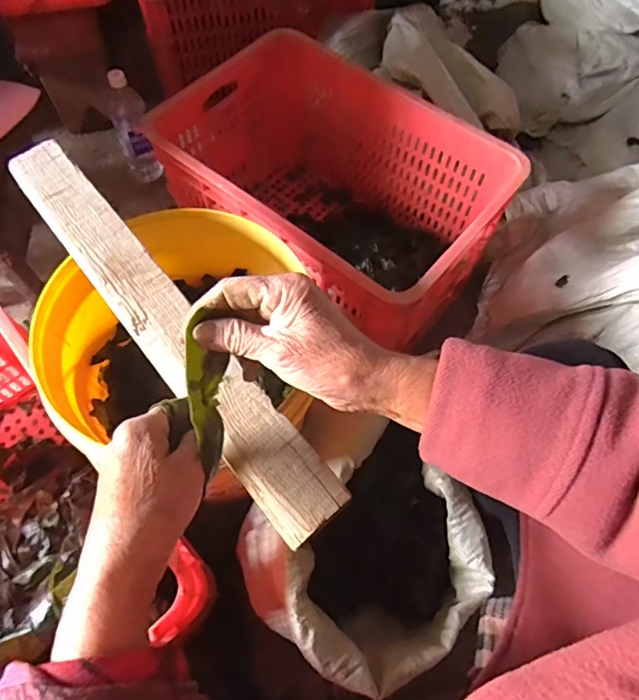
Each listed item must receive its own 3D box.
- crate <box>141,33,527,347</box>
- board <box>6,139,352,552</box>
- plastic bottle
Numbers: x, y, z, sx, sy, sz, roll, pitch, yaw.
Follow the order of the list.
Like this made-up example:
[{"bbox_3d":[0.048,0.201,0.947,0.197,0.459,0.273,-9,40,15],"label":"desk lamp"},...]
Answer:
[{"bbox_3d":[0.014,-0.261,0.914,0.537,0.302,0.366,37,67,16],"label":"crate"},{"bbox_3d":[-0.164,-0.041,0.491,0.062,0.019,0.521,-35,69,-19],"label":"board"},{"bbox_3d":[-0.385,-0.452,1.040,0.071,0.232,0.061,-25,66,-15],"label":"plastic bottle"}]

